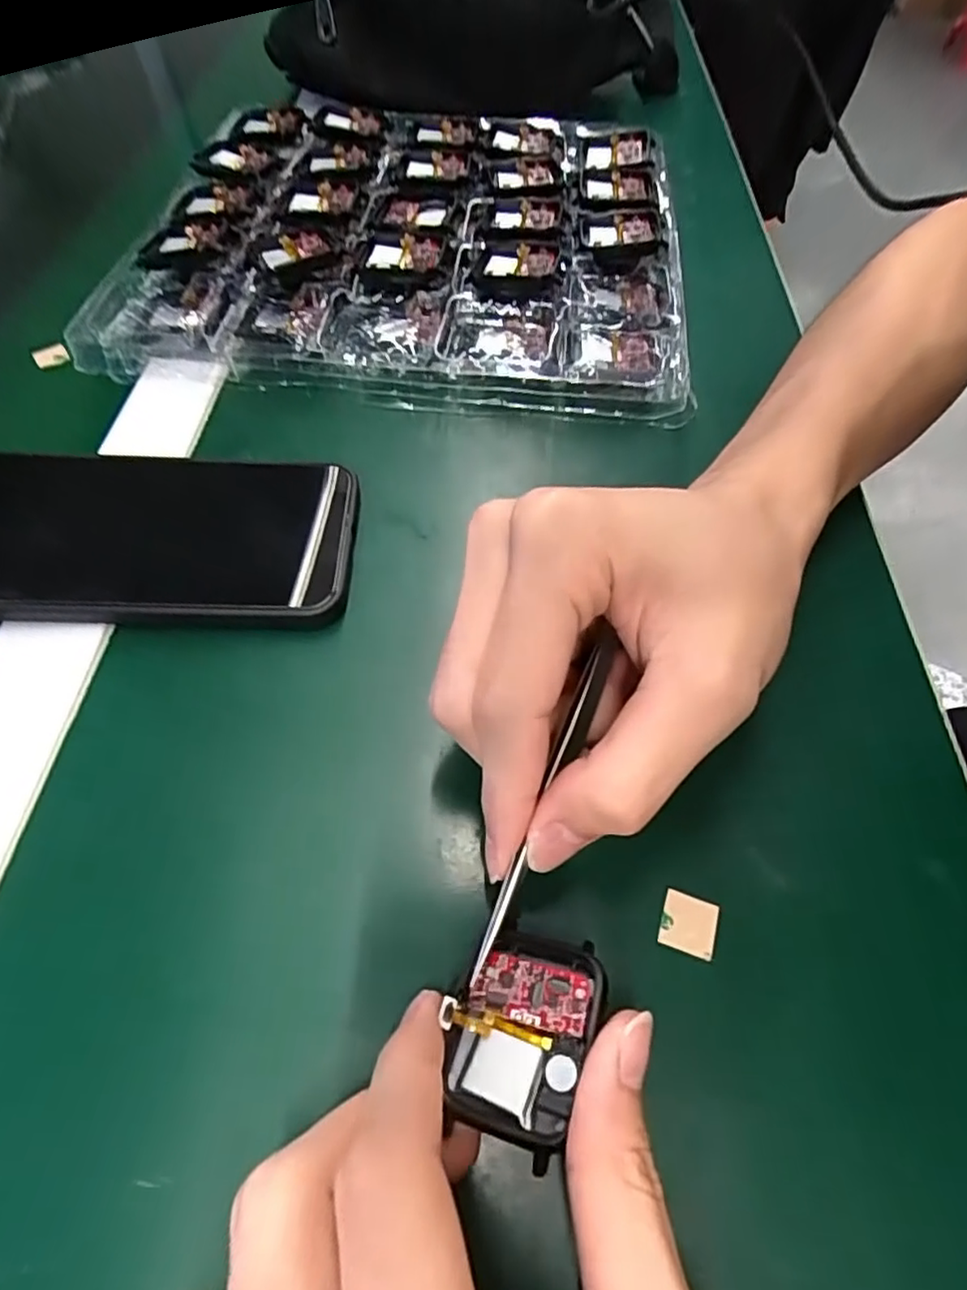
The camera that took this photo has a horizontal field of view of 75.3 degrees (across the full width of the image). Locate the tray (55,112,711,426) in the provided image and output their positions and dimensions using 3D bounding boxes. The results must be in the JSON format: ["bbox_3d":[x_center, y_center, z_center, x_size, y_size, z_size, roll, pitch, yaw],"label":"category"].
[{"bbox_3d":[-0.037,-0.231,0.350,0.291,0.030,0.261,6,58,3],"label":"tray"}]

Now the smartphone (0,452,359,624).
[{"bbox_3d":[-0.131,-0.041,0.246,0.158,0.017,0.079,0,58,-4],"label":"smartphone"}]

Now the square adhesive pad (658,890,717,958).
[{"bbox_3d":[0.059,0.081,0.181,0.015,0.004,0.015,18,60,9],"label":"square adhesive pad"}]

